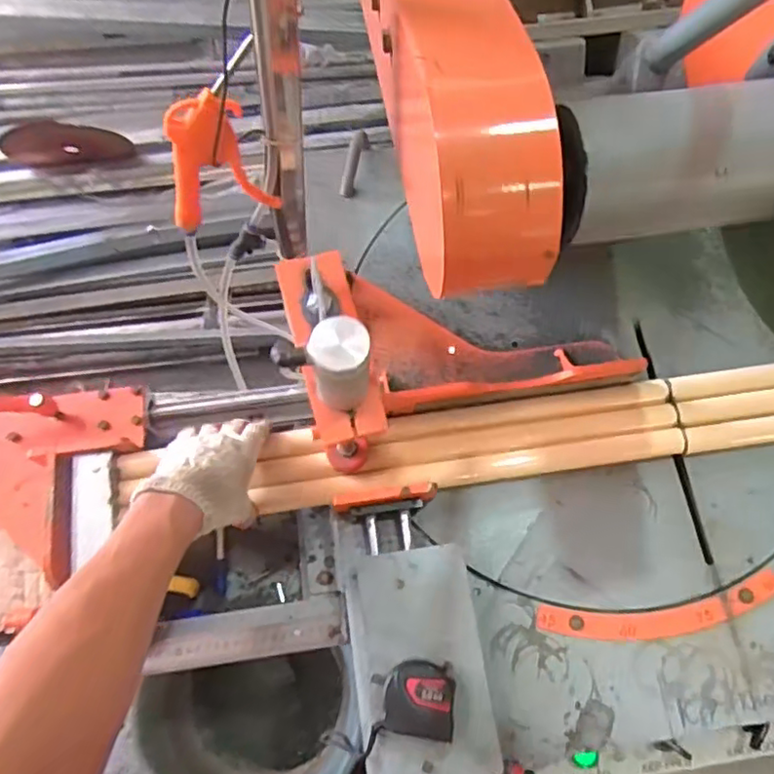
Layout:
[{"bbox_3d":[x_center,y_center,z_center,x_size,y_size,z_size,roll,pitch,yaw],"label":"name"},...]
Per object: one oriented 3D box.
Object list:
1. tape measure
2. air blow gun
[{"bbox_3d":[0.029,0.278,0.564,0.067,0.043,0.063,11,70,4],"label":"tape measure"},{"bbox_3d":[-0.136,-0.191,0.502,0.086,0.161,0.028,-17,62,-13],"label":"air blow gun"}]

